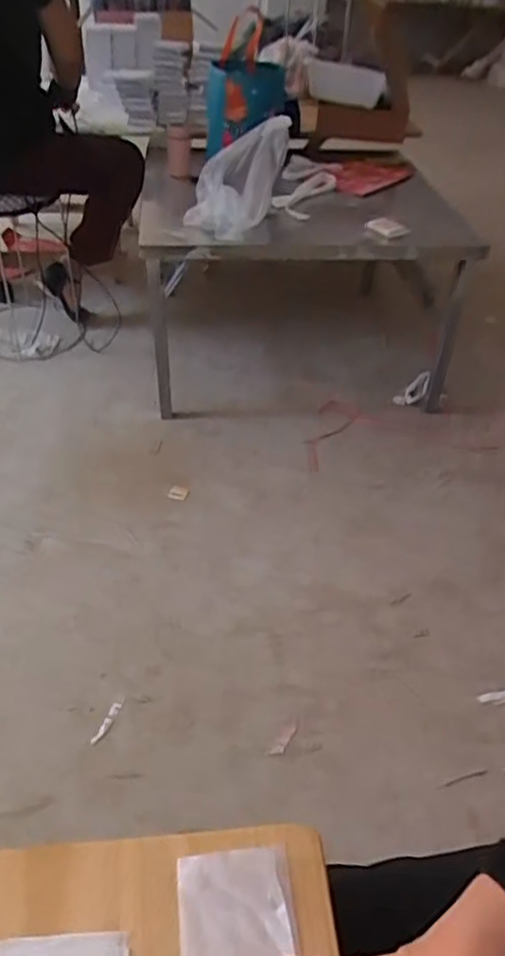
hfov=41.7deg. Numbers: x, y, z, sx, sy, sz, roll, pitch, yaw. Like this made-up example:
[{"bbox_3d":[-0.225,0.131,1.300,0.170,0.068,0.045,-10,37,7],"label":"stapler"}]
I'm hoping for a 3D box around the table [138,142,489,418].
[{"bbox_3d":[0.095,-0.474,1.620,0.703,0.431,0.539,-1,41,-6],"label":"table"}]

